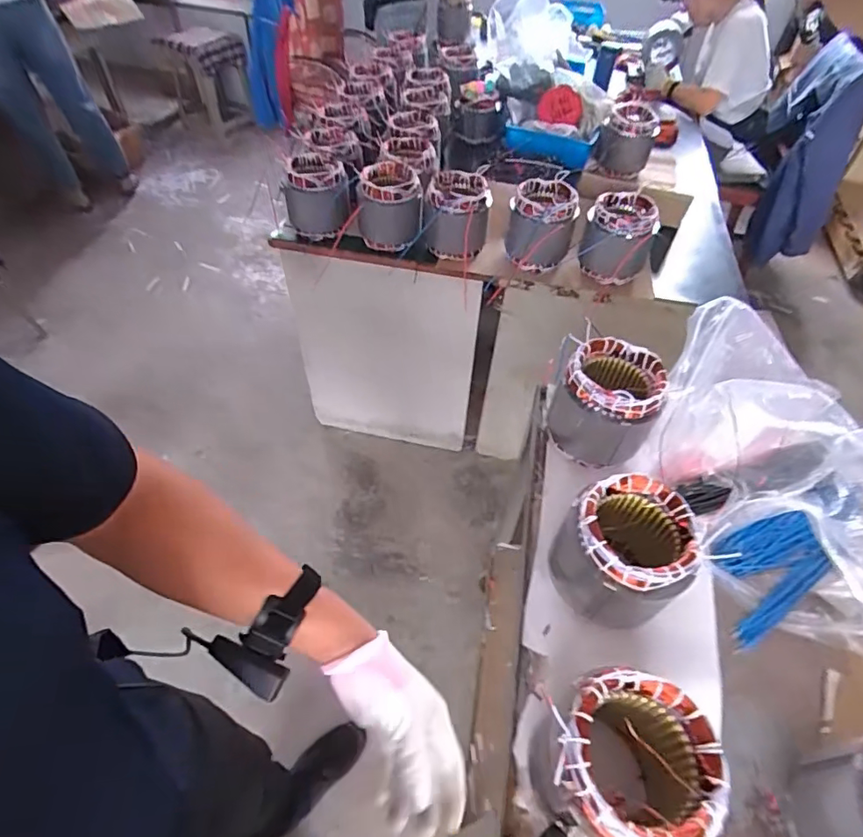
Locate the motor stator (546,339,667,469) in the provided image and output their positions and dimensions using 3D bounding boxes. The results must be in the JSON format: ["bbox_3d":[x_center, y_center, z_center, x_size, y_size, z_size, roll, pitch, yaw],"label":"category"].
[{"bbox_3d":[0.277,-0.026,0.822,0.148,0.143,0.142,26,54,17],"label":"motor stator"}]

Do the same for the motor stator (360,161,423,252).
[{"bbox_3d":[-0.100,-0.528,1.302,0.155,0.150,0.157,1,51,-2],"label":"motor stator"}]

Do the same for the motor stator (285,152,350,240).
[{"bbox_3d":[-0.288,-0.558,1.319,0.153,0.145,0.142,-11,52,-12],"label":"motor stator"}]

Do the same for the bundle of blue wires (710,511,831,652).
[{"bbox_3d":[0.475,0.210,0.745,0.231,0.032,0.118,-28,57,-23],"label":"bundle of blue wires"}]

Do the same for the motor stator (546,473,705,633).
[{"bbox_3d":[0.240,0.166,0.652,0.140,0.128,0.150,2,51,-2],"label":"motor stator"}]

